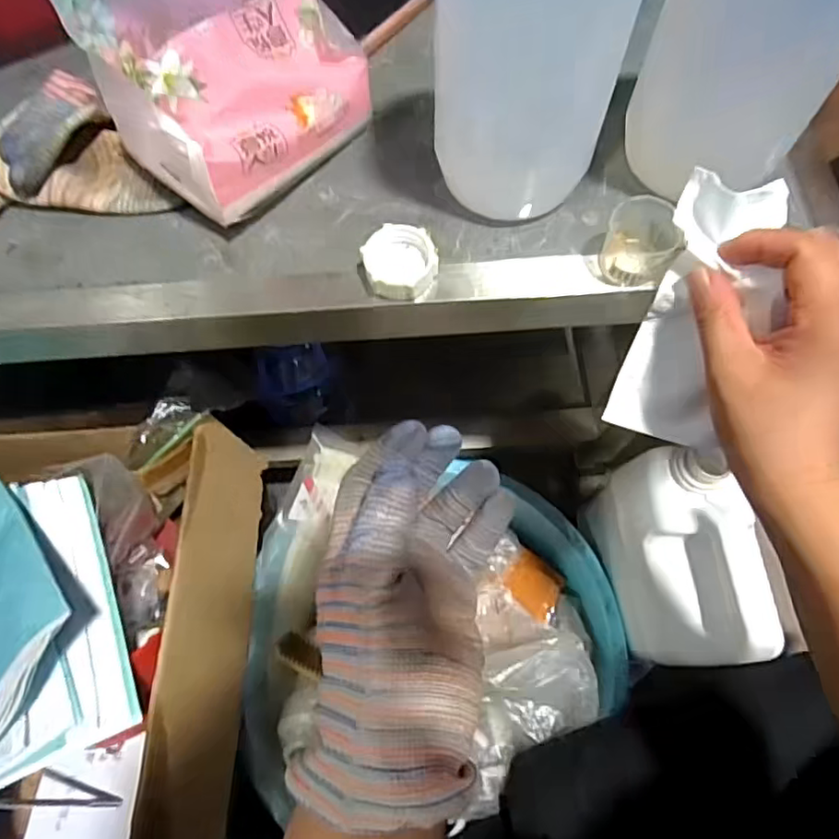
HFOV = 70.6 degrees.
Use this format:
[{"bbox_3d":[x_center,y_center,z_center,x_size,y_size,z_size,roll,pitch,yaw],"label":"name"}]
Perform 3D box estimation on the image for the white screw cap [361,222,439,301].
[{"bbox_3d":[-0.010,-0.085,0.320,0.039,0.013,0.040,0,69,0],"label":"white screw cap"}]

